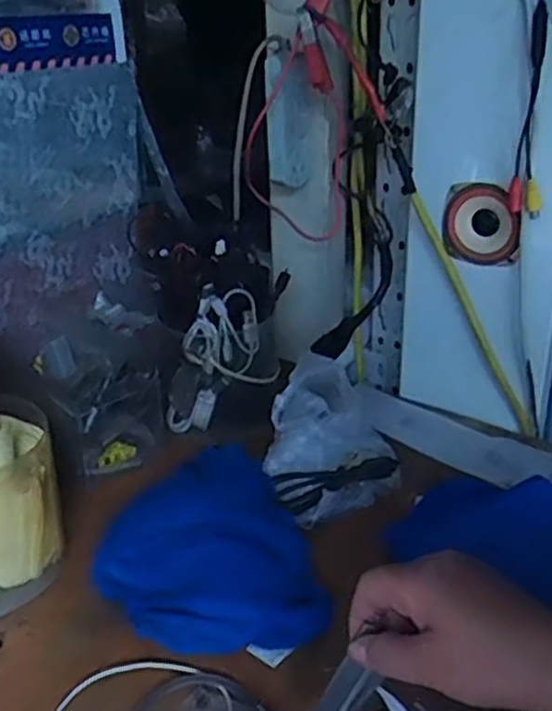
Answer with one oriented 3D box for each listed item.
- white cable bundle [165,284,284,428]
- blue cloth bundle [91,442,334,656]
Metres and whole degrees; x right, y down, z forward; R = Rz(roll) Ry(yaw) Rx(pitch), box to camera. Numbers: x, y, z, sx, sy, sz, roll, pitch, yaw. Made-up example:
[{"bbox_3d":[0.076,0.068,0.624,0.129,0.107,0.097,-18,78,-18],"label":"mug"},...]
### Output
[{"bbox_3d":[-0.048,0.002,0.695,0.112,0.135,0.035,-7,27,-12],"label":"white cable bundle"},{"bbox_3d":[-0.058,0.138,0.554,0.146,0.052,0.200,-14,30,-24],"label":"blue cloth bundle"}]

